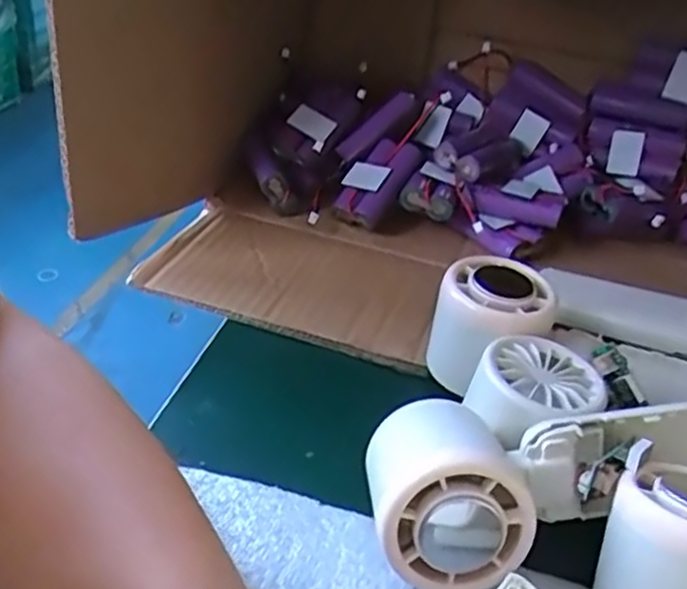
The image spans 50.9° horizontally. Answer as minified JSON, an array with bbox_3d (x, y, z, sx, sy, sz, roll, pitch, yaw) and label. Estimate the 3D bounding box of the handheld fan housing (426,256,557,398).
[{"bbox_3d":[0.071,0.018,0.358,0.048,0.059,0.053,-13,39,-26],"label":"handheld fan housing"}]

